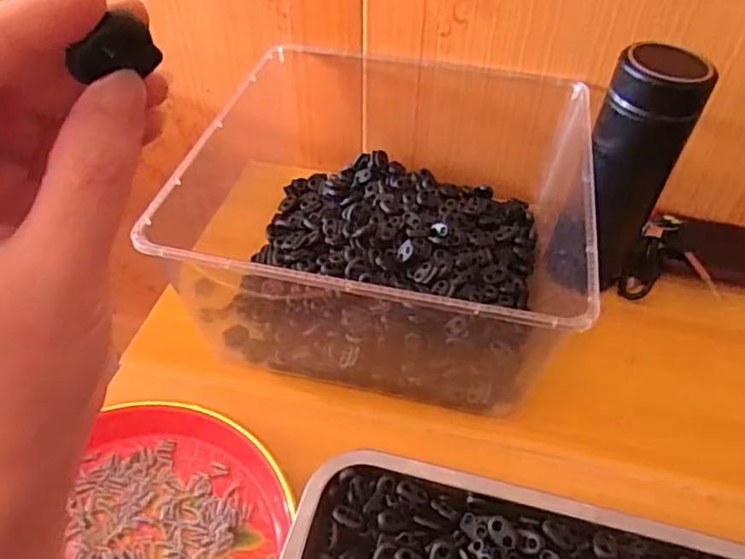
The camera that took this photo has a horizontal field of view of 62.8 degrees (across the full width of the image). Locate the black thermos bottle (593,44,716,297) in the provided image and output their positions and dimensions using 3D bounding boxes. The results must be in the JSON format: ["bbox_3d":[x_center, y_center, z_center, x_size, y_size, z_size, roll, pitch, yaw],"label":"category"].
[{"bbox_3d":[0.214,-0.085,0.516,0.071,0.202,0.058,35,55,28],"label":"black thermos bottle"}]

